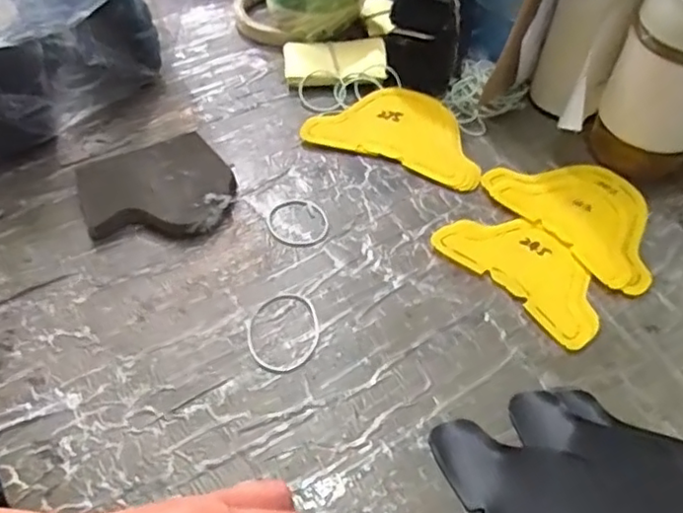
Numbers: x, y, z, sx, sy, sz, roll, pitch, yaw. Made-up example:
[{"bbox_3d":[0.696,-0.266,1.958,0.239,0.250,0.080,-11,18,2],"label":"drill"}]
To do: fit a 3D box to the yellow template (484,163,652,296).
[{"bbox_3d":[0.197,-0.038,0.506,0.098,0.005,0.141,-32,59,-24],"label":"yellow template"}]

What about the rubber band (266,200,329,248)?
[{"bbox_3d":[-0.033,-0.025,0.488,0.046,0.004,0.047,1,52,-1],"label":"rubber band"}]

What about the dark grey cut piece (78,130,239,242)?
[{"bbox_3d":[-0.140,-0.052,0.486,0.109,0.024,0.088,-13,53,-12],"label":"dark grey cut piece"}]

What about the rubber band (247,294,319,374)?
[{"bbox_3d":[-0.039,0.050,0.425,0.048,0.004,0.060,-5,52,-6],"label":"rubber band"}]

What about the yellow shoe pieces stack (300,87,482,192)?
[{"bbox_3d":[0.052,-0.112,0.555,0.150,0.013,0.091,18,53,12],"label":"yellow shoe pieces stack"}]

